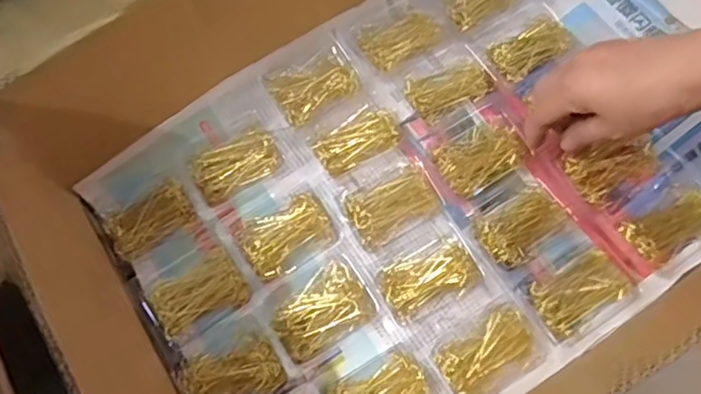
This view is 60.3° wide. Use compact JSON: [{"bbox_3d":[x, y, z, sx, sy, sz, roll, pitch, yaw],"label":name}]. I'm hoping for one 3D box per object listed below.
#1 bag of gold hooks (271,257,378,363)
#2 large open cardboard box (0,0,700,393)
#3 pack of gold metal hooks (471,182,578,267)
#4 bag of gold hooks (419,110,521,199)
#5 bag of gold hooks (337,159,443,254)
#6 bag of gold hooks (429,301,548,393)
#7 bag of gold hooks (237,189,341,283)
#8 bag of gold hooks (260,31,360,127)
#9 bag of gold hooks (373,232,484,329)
[{"bbox_3d":[-0.022,0.087,0.462,0.076,0.018,0.053,-30,72,-9],"label":"bag of gold hooks"},{"bbox_3d":[0.095,-0.059,0.442,0.600,0.165,0.349,-31,72,-9],"label":"large open cardboard box"},{"bbox_3d":[0.135,0.022,0.476,0.072,0.020,0.048,-33,72,-9],"label":"pack of gold metal hooks"},{"bbox_3d":[0.101,-0.037,0.498,0.070,0.024,0.062,-32,72,-9],"label":"bag of gold hooks"},{"bbox_3d":[0.030,0.005,0.482,0.069,0.023,0.054,-28,71,-8],"label":"bag of gold hooks"},{"bbox_3d":[0.105,0.116,0.447,0.079,0.025,0.051,-30,72,-9],"label":"bag of gold hooks"},{"bbox_3d":[-0.050,0.030,0.481,0.071,0.023,0.050,-32,72,-9],"label":"bag of gold hooks"},{"bbox_3d":[-0.032,-0.103,0.527,0.080,0.016,0.064,-32,72,-9],"label":"bag of gold hooks"},{"bbox_3d":[0.058,0.062,0.460,0.072,0.027,0.048,-28,72,-8],"label":"bag of gold hooks"}]

